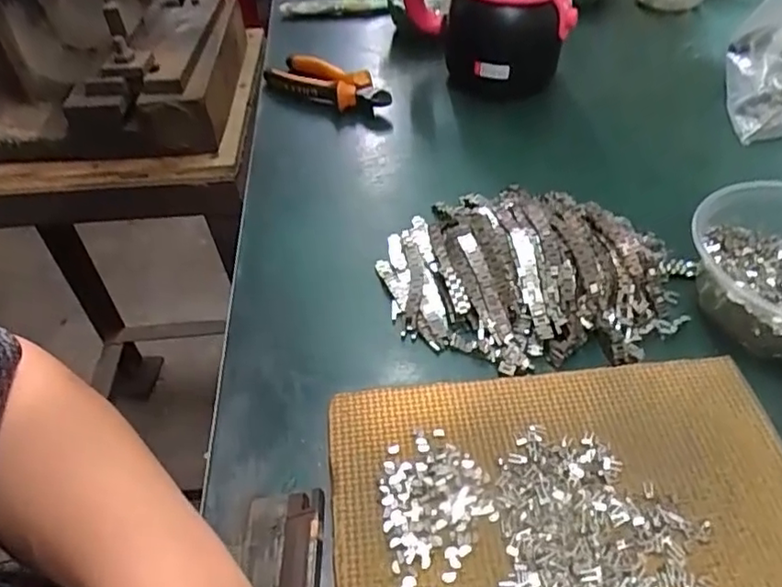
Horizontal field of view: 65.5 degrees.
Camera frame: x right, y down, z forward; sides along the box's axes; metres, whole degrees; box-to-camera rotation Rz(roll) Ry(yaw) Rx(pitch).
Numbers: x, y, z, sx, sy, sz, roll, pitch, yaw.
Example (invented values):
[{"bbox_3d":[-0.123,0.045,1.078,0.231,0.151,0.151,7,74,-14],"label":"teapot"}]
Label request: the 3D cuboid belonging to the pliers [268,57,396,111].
[{"bbox_3d":[-0.068,-0.223,0.653,0.149,0.033,0.053,17,50,18],"label":"pliers"}]

